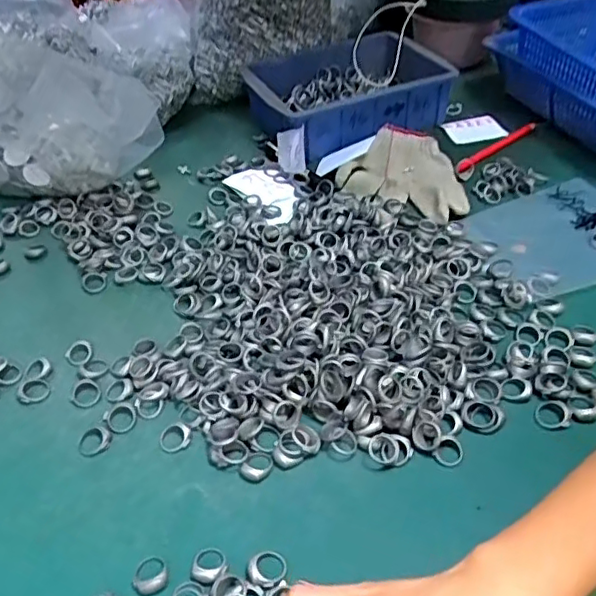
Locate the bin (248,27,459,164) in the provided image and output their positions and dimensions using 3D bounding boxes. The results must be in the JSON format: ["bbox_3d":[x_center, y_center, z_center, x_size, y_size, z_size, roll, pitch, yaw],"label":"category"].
[{"bbox_3d":[0.073,-0.301,0.847,0.273,0.084,0.241,-21,47,-17],"label":"bin"}]

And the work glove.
[{"bbox_3d":[0.141,-0.148,0.712,0.157,0.034,0.174,18,48,21],"label":"work glove"}]

